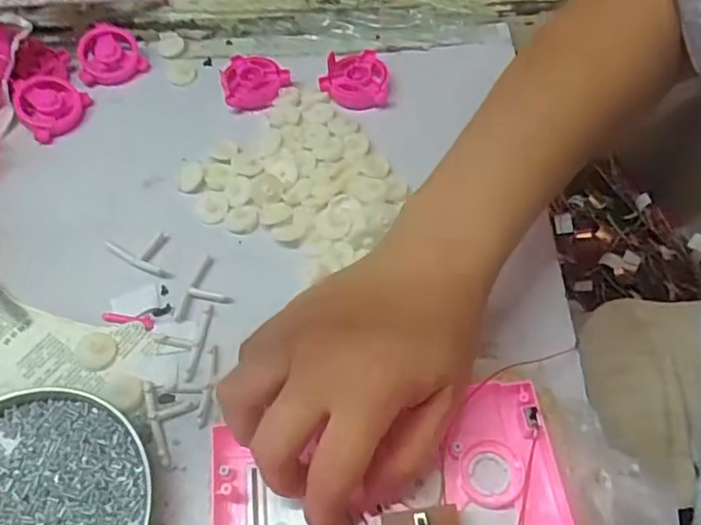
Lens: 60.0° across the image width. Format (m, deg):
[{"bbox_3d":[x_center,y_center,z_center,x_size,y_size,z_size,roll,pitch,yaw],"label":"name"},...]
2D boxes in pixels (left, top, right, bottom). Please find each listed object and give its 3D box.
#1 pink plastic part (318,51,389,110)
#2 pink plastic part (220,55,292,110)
[{"bbox_3d":[0.003,-0.145,0.478,0.051,0.022,0.044,-15,57,-6],"label":"pink plastic part"},{"bbox_3d":[-0.076,-0.149,0.488,0.052,0.021,0.050,-12,57,-5],"label":"pink plastic part"}]

